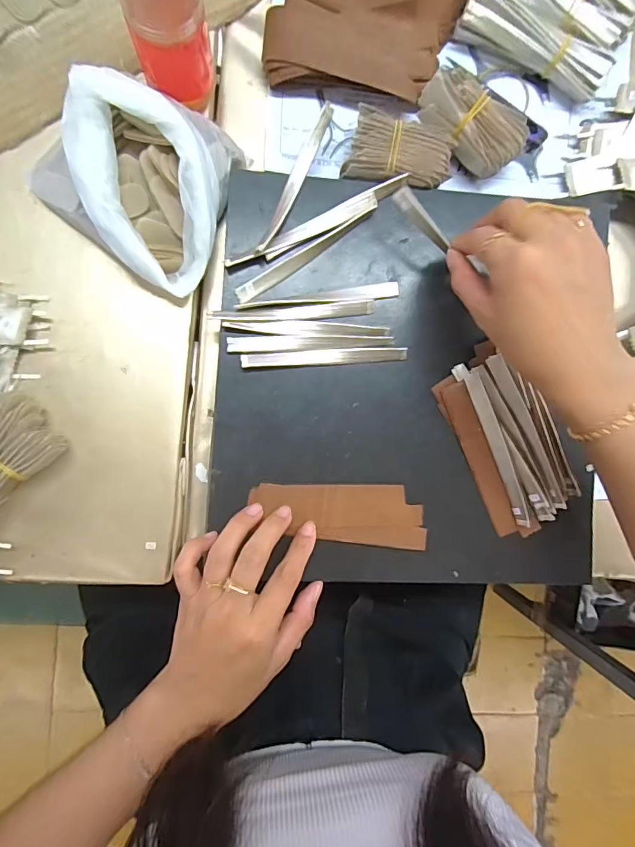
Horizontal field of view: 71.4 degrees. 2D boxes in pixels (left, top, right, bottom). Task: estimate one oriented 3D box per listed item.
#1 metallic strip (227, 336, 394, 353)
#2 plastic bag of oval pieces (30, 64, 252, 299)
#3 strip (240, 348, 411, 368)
[{"bbox_3d":[-0.005,-0.059,0.327,0.120,0.005,0.012,-1,90,-5],"label":"metallic strip"},{"bbox_3d":[-0.124,-0.175,0.308,0.135,0.057,0.122,31,87,-4],"label":"plastic bag of oval pieces"},{"bbox_3d":[0.006,-0.050,0.329,0.121,0.007,0.011,-4,90,-5],"label":"strip"}]

